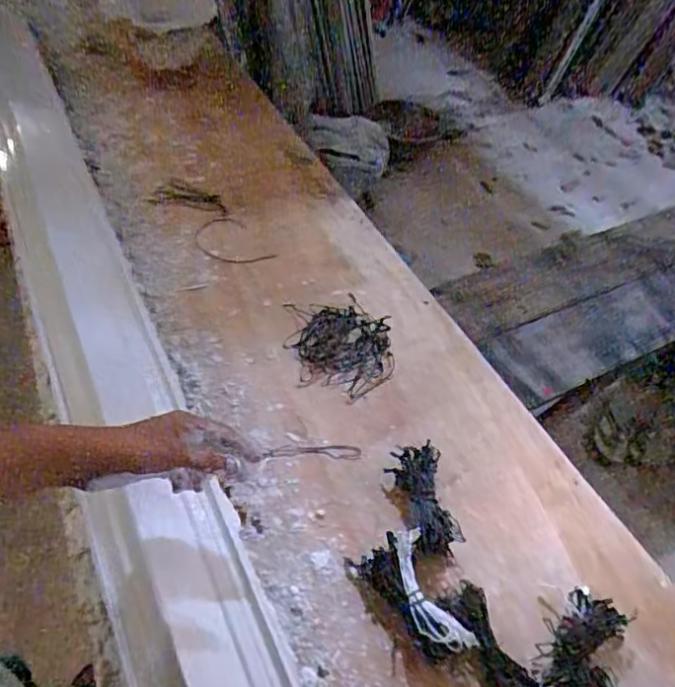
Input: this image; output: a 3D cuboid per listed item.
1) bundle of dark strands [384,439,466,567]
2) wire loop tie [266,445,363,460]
[{"bbox_3d":[0.102,0.180,0.660,0.063,0.044,0.137,-6,51,-8],"label":"bundle of dark strands"},{"bbox_3d":[-0.028,0.143,0.735,0.116,0.004,0.019,1,48,-4],"label":"wire loop tie"}]

